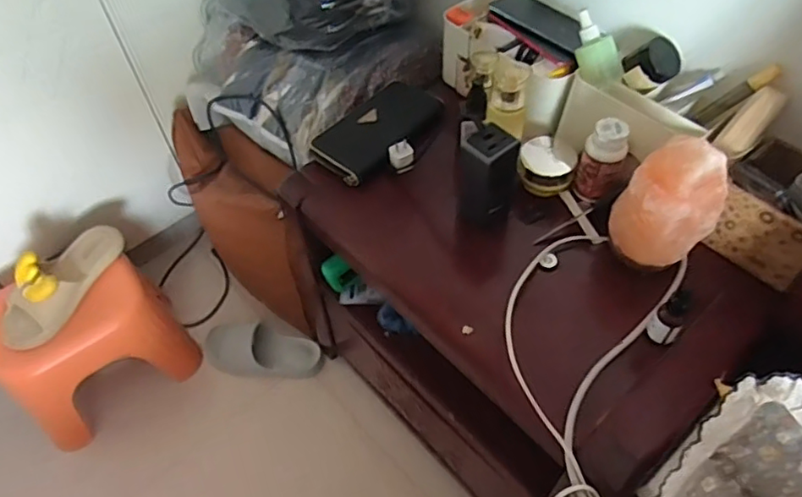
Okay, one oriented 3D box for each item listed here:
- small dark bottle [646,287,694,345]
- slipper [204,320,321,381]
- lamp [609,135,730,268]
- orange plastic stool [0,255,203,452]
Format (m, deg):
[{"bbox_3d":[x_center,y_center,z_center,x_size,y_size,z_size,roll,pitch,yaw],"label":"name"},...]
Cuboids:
[{"bbox_3d":[0.292,0.074,0.628,0.031,0.073,0.025,34,61,24],"label":"small dark bottle"},{"bbox_3d":[-0.289,0.214,1.209,0.247,0.074,0.093,5,54,6],"label":"slipper"},{"bbox_3d":[0.299,-0.048,0.647,0.095,0.160,0.073,36,62,25],"label":"lamp"},{"bbox_3d":[-0.580,0.181,1.106,0.295,0.272,0.211,-34,59,-21],"label":"orange plastic stool"}]

